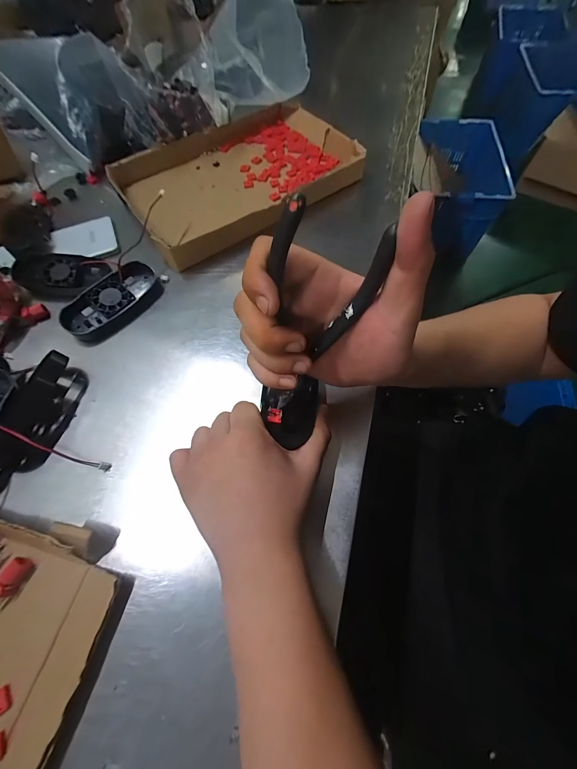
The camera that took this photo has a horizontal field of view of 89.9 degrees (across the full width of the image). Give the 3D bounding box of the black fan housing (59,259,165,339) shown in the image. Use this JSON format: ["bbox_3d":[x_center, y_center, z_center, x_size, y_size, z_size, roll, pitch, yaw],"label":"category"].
[{"bbox_3d":[-0.203,-0.098,0.337,0.058,0.021,0.112,34,70,17],"label":"black fan housing"}]

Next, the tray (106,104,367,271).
[{"bbox_3d":[-0.072,-0.316,0.424,0.325,0.038,0.240,-30,67,-12],"label":"tray"}]

